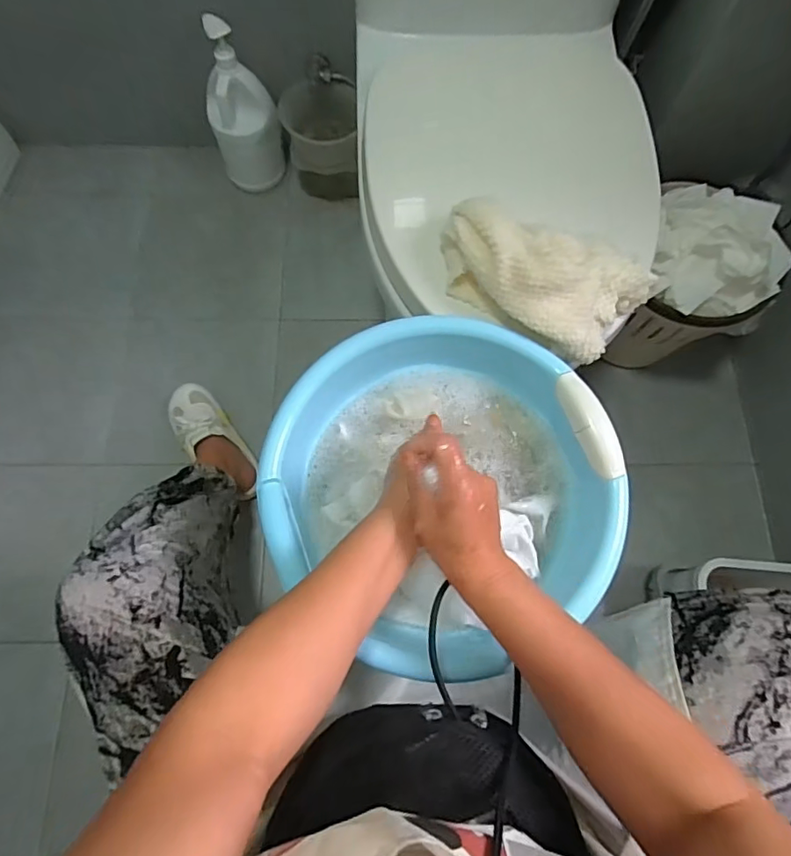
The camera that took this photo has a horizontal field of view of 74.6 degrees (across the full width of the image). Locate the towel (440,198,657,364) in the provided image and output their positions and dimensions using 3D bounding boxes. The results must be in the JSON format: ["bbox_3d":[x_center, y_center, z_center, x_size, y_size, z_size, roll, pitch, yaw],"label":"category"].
[{"bbox_3d":[0.153,-0.170,0.548,0.214,0.070,0.127,35,74,9],"label":"towel"}]

